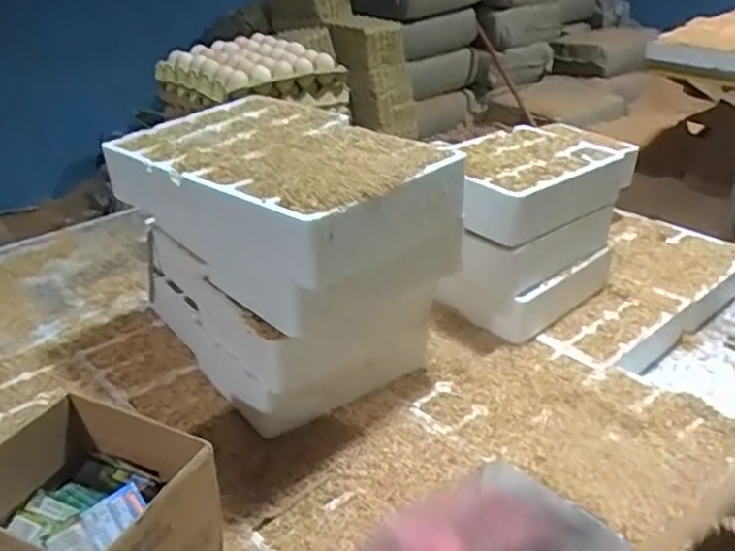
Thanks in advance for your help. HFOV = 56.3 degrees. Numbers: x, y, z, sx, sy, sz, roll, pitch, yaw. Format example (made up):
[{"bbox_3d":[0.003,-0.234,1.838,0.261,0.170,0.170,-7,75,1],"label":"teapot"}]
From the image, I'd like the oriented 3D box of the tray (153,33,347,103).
[{"bbox_3d":[-0.249,-0.417,1.406,0.295,0.078,0.285,24,38,35],"label":"tray"}]

